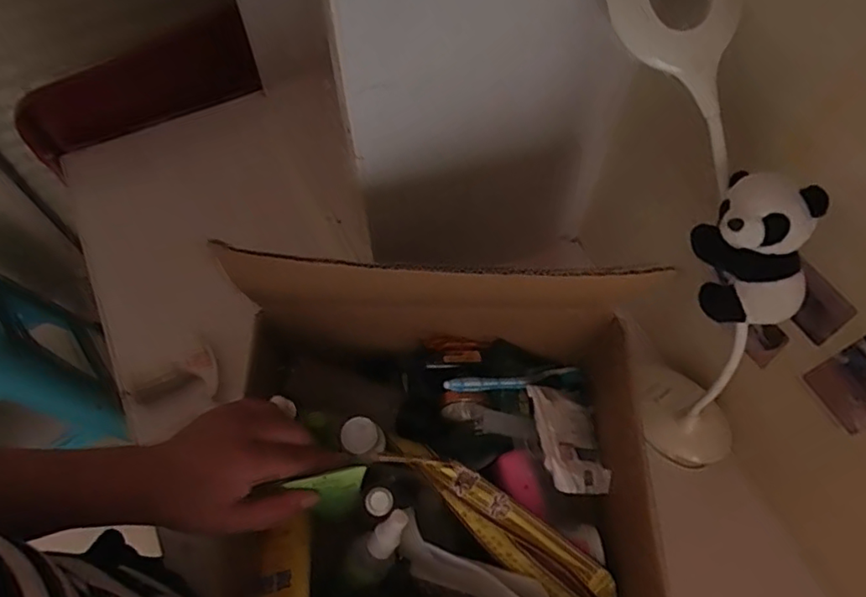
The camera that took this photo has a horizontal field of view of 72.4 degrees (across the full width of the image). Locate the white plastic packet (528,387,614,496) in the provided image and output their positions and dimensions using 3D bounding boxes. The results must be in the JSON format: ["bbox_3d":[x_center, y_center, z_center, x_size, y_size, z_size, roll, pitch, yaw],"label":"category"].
[{"bbox_3d":[0.126,0.126,0.533,0.080,0.020,0.096,15,52,-39],"label":"white plastic packet"}]

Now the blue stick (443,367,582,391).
[{"bbox_3d":[0.082,0.078,0.555,0.178,0.017,0.015,1,55,-40],"label":"blue stick"}]

